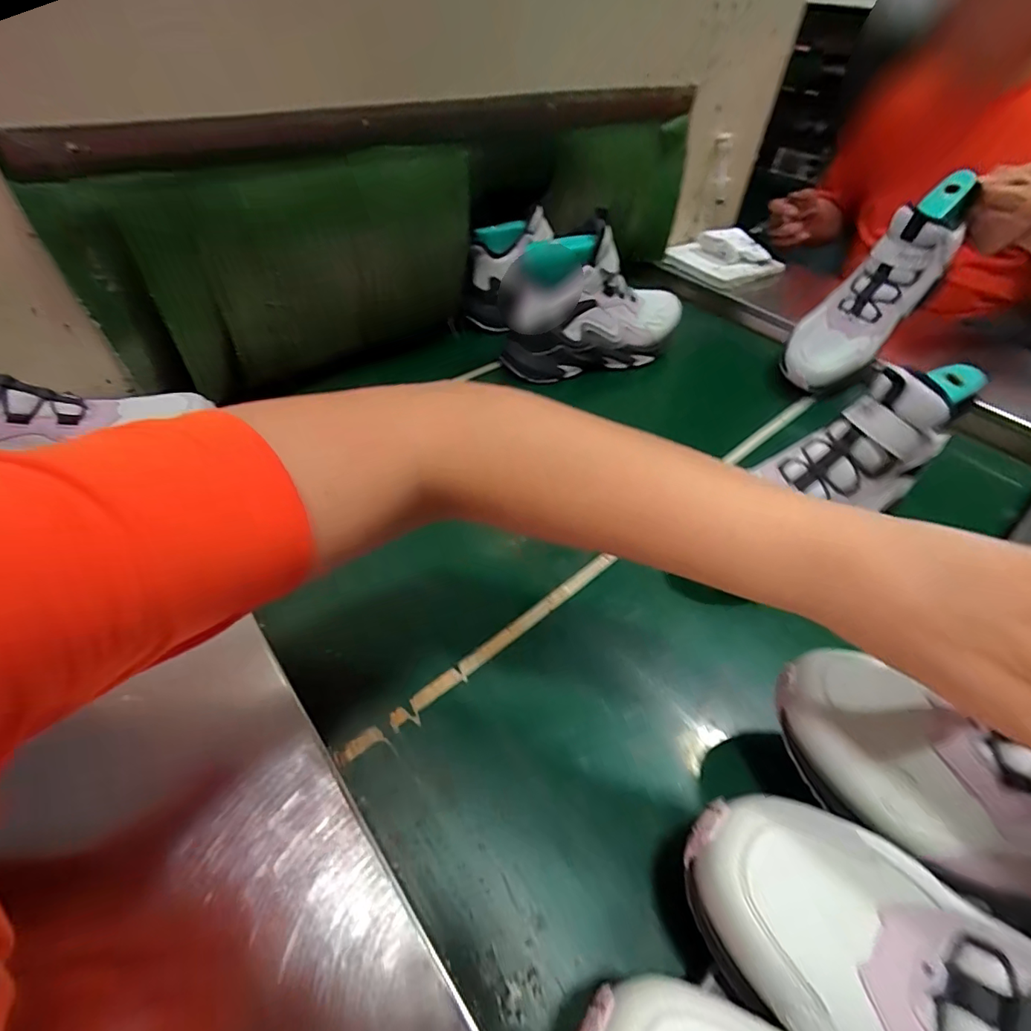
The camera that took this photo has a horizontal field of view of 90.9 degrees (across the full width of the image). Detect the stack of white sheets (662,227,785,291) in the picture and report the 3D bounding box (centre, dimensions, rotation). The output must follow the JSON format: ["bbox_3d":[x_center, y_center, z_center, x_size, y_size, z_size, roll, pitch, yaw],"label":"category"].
[{"bbox_3d":[0.344,-0.429,0.855,0.137,0.067,0.151,-32,55,-29],"label":"stack of white sheets"}]

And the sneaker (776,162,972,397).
[{"bbox_3d":[0.438,-0.277,0.624,0.100,0.259,0.090,11,33,-43],"label":"sneaker"}]

